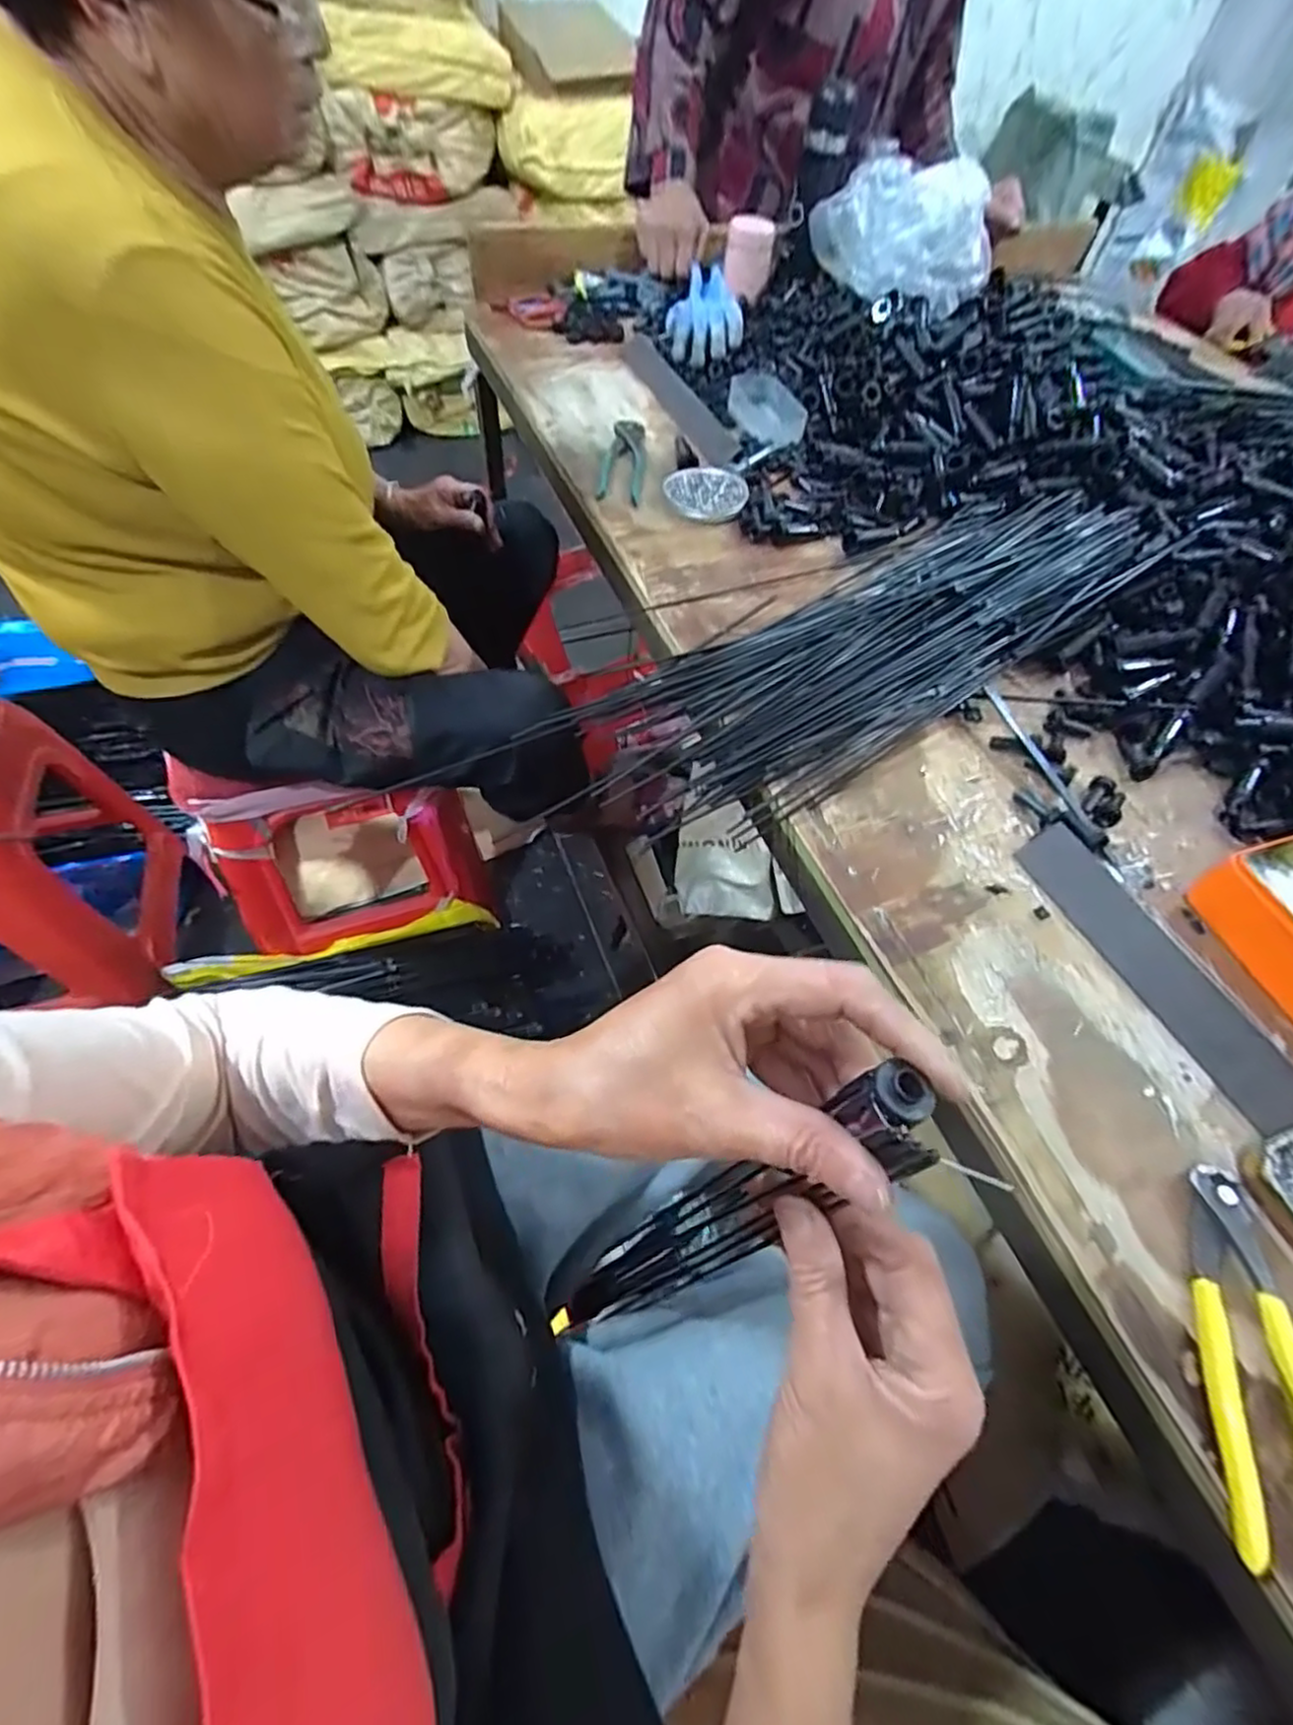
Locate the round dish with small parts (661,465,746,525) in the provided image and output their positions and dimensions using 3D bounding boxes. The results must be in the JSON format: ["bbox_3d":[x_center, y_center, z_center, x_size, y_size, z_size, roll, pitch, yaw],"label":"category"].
[{"bbox_3d":[0.064,-0.403,0.750,0.089,0.015,0.095,2,56,-4],"label":"round dish with small parts"}]

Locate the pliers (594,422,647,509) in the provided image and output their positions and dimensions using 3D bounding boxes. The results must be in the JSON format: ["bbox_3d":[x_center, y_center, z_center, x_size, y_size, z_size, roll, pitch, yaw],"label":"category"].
[{"bbox_3d":[-0.025,-0.453,0.774,0.048,0.016,0.155,7,56,-1],"label":"pliers"}]

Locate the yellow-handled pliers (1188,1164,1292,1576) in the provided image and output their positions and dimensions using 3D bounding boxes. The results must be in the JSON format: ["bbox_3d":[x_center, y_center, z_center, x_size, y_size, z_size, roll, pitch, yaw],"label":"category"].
[{"bbox_3d":[0.292,0.236,0.335,0.047,0.018,0.163,14,56,4],"label":"yellow-handled pliers"}]

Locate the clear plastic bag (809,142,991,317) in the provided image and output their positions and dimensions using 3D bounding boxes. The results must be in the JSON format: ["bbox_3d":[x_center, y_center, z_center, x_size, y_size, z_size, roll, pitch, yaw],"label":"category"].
[{"bbox_3d":[0.356,-0.863,0.948,0.202,0.136,0.181,-24,61,-20],"label":"clear plastic bag"}]

